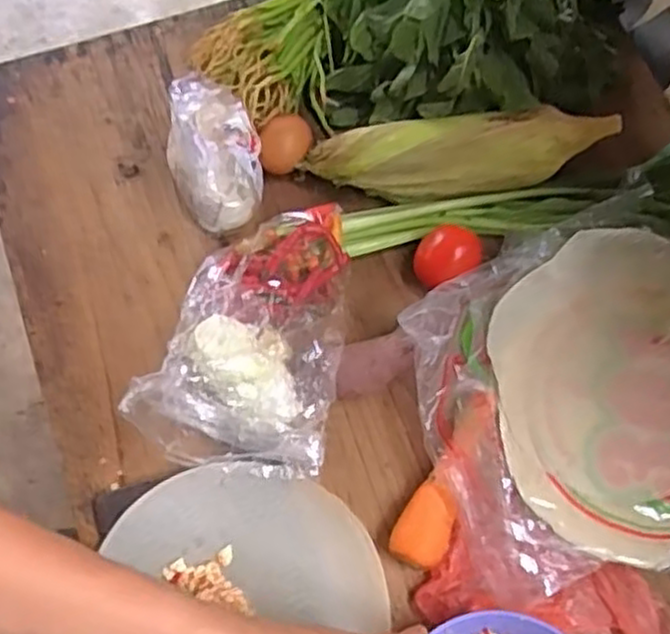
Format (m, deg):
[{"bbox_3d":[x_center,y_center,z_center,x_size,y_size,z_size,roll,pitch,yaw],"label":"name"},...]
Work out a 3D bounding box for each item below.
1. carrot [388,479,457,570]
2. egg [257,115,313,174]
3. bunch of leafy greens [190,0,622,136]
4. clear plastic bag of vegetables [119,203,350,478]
[{"bbox_3d":[0.064,0.149,0.536,0.038,0.034,0.057,25,73,11],"label":"carrot"},{"bbox_3d":[-0.040,-0.142,0.634,0.042,0.041,0.041,-4,70,0],"label":"egg"},{"bbox_3d":[0.071,-0.247,0.631,0.355,0.115,0.158,0,70,2],"label":"bunch of leafy greens"},{"bbox_3d":[-0.057,0.006,0.551,0.126,0.086,0.209,8,70,5],"label":"clear plastic bag of vegetables"}]

